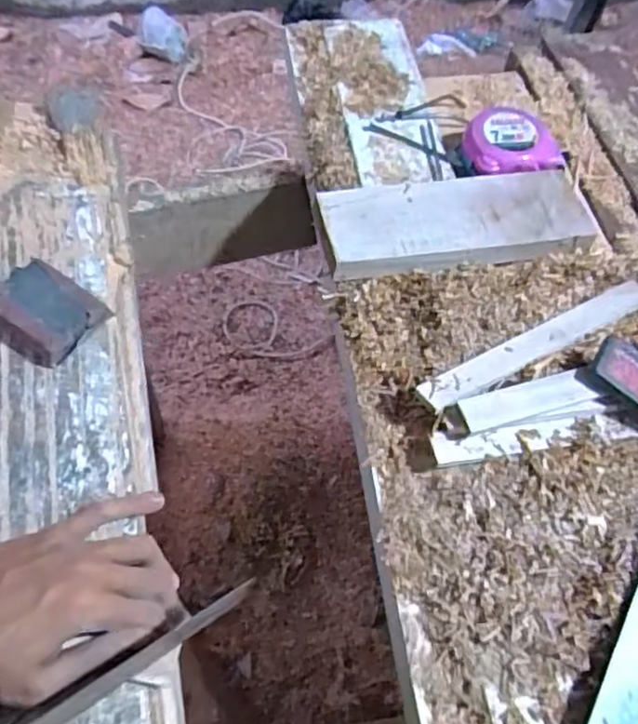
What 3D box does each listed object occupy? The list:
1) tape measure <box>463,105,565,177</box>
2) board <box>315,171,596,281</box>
[{"bbox_3d":[0.175,-0.199,0.571,0.077,0.036,0.078,2,58,-3],"label":"tape measure"},{"bbox_3d":[0.113,-0.116,0.512,0.221,0.028,0.079,-8,59,-9],"label":"board"}]

